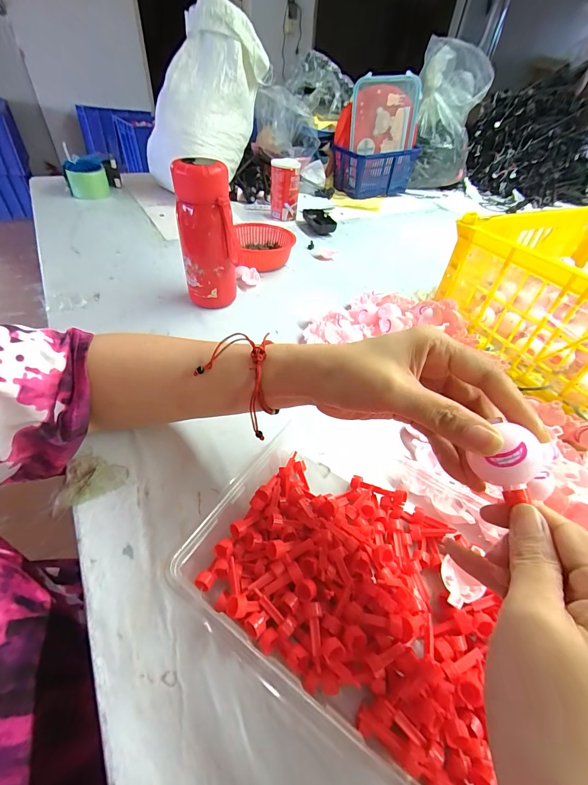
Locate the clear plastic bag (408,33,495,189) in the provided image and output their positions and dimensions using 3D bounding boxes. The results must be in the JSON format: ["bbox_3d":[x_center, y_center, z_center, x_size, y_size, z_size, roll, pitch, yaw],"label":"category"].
[{"bbox_3d":[0.461,-0.817,1.021,0.213,0.350,0.174,14,45,8],"label":"clear plastic bag"}]

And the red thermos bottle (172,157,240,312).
[{"bbox_3d":[-0.117,-0.205,0.446,0.070,0.182,0.058,-7,46,-14],"label":"red thermos bottle"}]

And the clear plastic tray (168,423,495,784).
[{"bbox_3d":[0.039,0.125,0.228,0.199,0.046,0.152,28,48,20],"label":"clear plastic tray"}]

